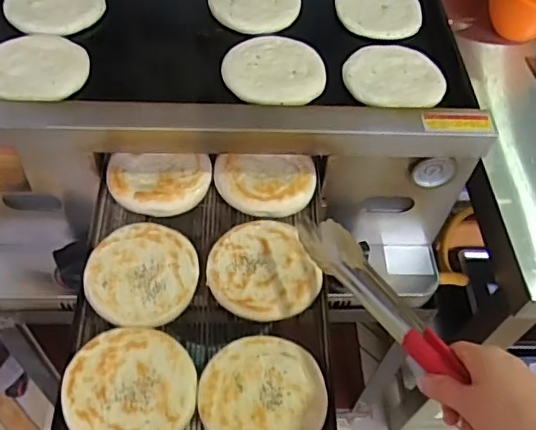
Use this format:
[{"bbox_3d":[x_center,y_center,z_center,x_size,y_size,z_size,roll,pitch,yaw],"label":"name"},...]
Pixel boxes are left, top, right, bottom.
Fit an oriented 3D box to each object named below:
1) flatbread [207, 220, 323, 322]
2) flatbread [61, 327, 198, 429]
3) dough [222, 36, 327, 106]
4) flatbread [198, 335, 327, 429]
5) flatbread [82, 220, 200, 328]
[{"bbox_3d":[-0.006,0.062,0.633,0.116,0.010,0.120,-24,59,-20],"label":"flatbread"},{"bbox_3d":[-0.136,0.172,0.555,0.124,0.014,0.121,2,54,-3],"label":"flatbread"},{"bbox_3d":[0.008,-0.187,0.717,0.127,0.019,0.116,4,54,-2],"label":"dough"},{"bbox_3d":[-0.005,0.181,0.558,0.122,0.013,0.120,2,54,-3],"label":"flatbread"},{"bbox_3d":[-0.142,0.065,0.627,0.119,0.016,0.123,2,54,-3],"label":"flatbread"}]

